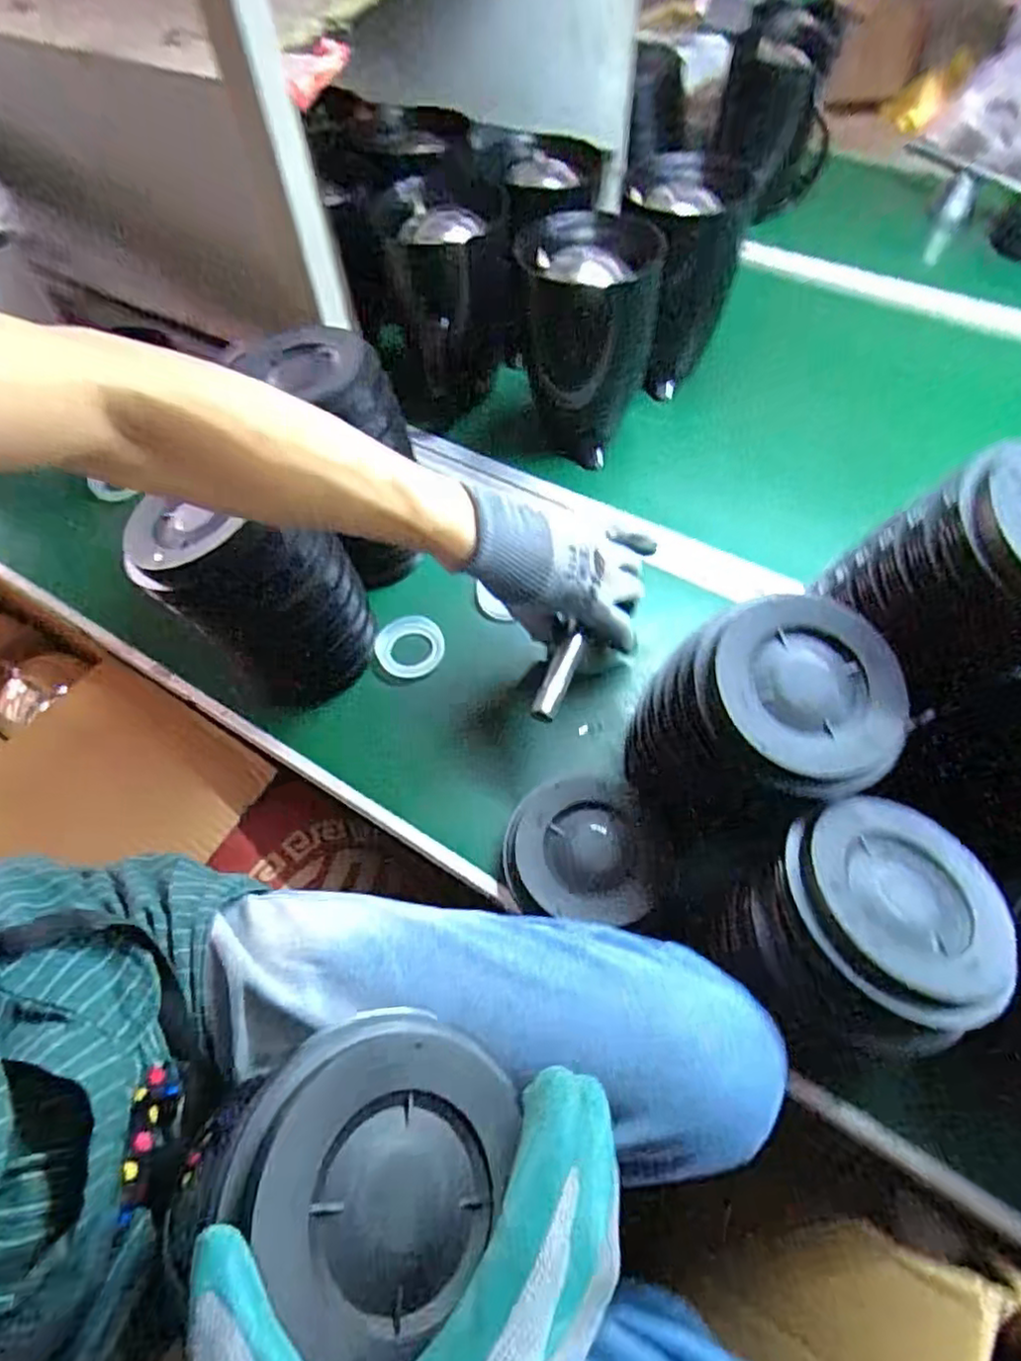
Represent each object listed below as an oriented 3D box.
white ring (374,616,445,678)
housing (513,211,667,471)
[{"bbox_3d":[-0.087,-0.031,0.589,0.058,0.011,0.059,-1,57,1],"label":"white ring"},{"bbox_3d":[0.076,-0.334,0.693,0.123,0.216,0.106,1,57,2],"label":"housing"}]

